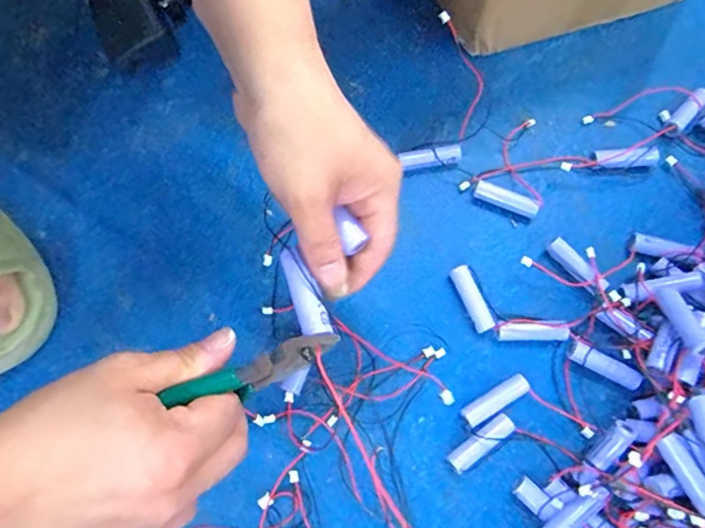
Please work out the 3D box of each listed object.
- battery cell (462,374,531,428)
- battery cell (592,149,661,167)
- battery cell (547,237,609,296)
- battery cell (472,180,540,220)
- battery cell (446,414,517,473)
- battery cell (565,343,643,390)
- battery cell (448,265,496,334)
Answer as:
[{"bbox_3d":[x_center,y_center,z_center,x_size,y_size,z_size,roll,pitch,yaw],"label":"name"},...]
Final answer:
[{"bbox_3d":[0.098,0.094,0.360,0.049,0.013,0.015,-31,76,-10],"label":"battery cell"},{"bbox_3d":[0.215,-0.084,0.414,0.054,0.013,0.012,-2,73,-1],"label":"battery cell"},{"bbox_3d":[0.163,0.003,0.386,0.015,0.016,0.048,-34,76,-10],"label":"battery cell"},{"bbox_3d":[0.117,-0.048,0.402,0.049,0.013,0.012,27,74,7],"label":"battery cell"},{"bbox_3d":[0.085,0.119,0.350,0.050,0.013,0.014,-34,76,-10],"label":"battery cell"},{"bbox_3d":[0.175,0.072,0.367,0.052,0.015,0.013,28,75,8],"label":"battery cell"},{"bbox_3d":[0.087,0.026,0.380,0.014,0.014,0.049,-24,75,-8],"label":"battery cell"}]

